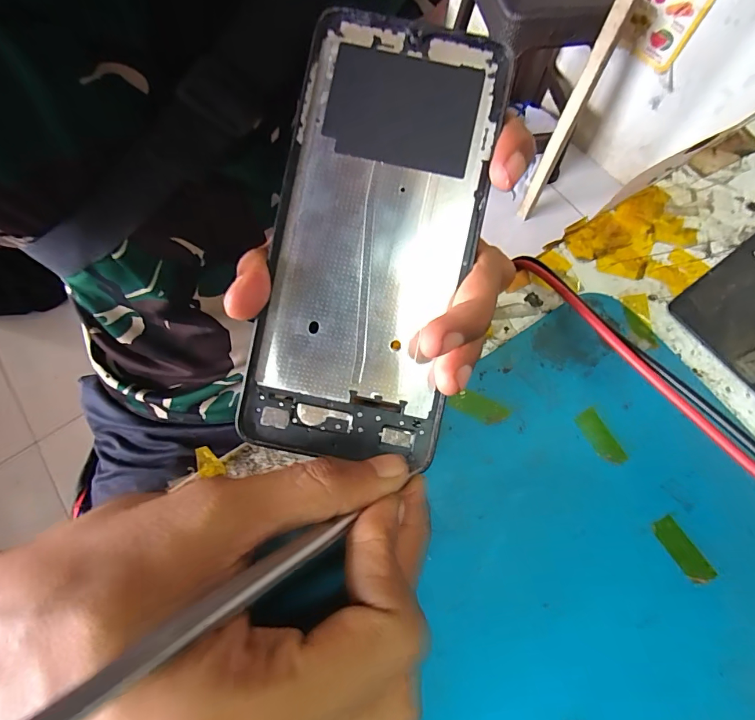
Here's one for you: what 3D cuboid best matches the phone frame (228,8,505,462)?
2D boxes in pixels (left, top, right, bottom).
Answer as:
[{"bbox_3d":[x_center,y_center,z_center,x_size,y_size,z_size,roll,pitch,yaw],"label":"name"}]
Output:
[{"bbox_3d":[-0.001,-0.042,0.152,0.072,0.006,0.157,13,91,3],"label":"phone frame"}]

